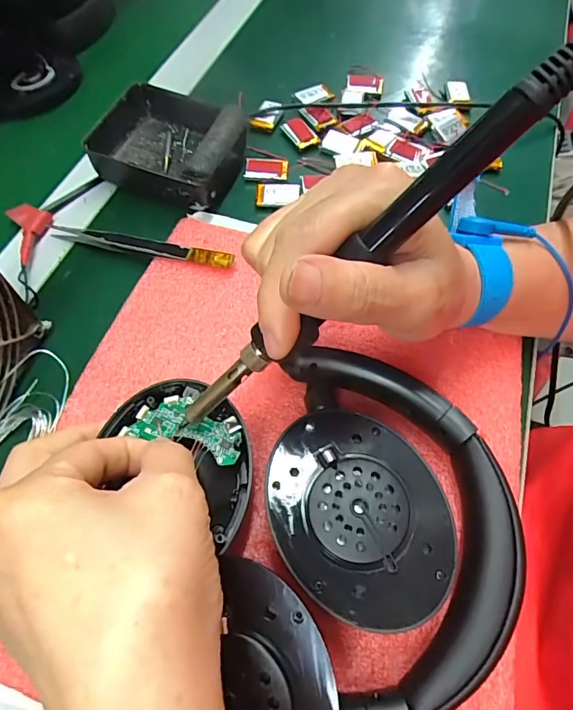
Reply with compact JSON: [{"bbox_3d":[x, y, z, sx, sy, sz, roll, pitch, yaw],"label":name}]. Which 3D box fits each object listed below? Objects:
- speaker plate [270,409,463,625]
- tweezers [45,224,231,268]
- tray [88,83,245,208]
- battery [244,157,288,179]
[{"bbox_3d":[0.029,0.065,0.193,0.085,0.006,0.073,36,65,17],"label":"speaker plate"},{"bbox_3d":[-0.095,-0.071,0.293,0.129,0.008,0.014,12,62,7],"label":"tweezers"},{"bbox_3d":[-0.080,-0.151,0.328,0.095,0.033,0.086,12,62,7],"label":"tray"},{"bbox_3d":[-0.015,-0.139,0.339,0.032,0.004,0.022,7,62,4],"label":"battery"}]

